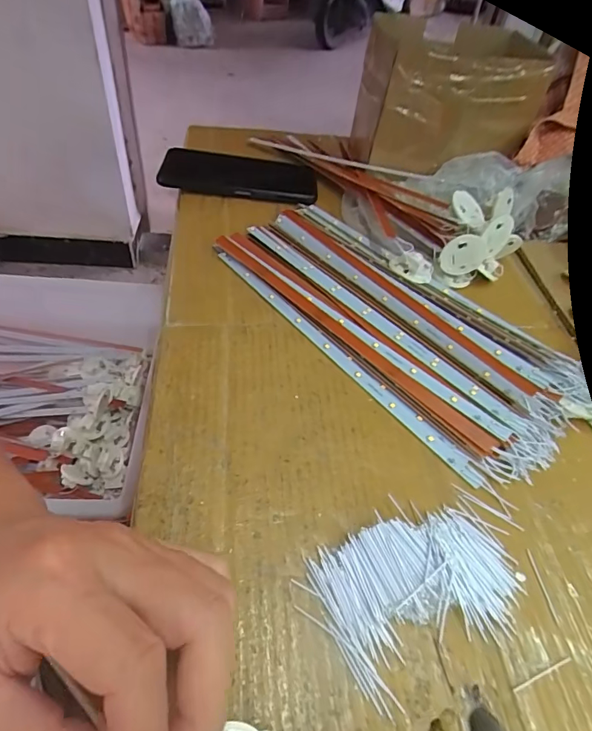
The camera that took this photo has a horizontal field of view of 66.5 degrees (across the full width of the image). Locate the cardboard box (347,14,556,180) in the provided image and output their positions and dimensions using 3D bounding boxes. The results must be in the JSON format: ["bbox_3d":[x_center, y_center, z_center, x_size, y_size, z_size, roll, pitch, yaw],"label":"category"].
[{"bbox_3d":[0.167,-0.298,0.508,0.180,0.115,0.151,2,49,-5],"label":"cardboard box"}]

